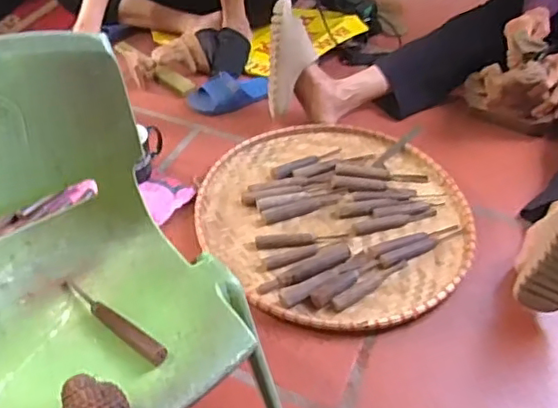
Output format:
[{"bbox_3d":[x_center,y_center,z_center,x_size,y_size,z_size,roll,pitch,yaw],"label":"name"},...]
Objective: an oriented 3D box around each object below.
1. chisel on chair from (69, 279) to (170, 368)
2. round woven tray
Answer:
[{"bbox_3d":[-0.181,0.126,0.646,0.172,0.020,0.023,24,48,38],"label":"chisel on chair"},{"bbox_3d":[0.105,0.016,1.111,0.467,0.030,0.496,1,46,-2],"label":"round woven tray"}]

